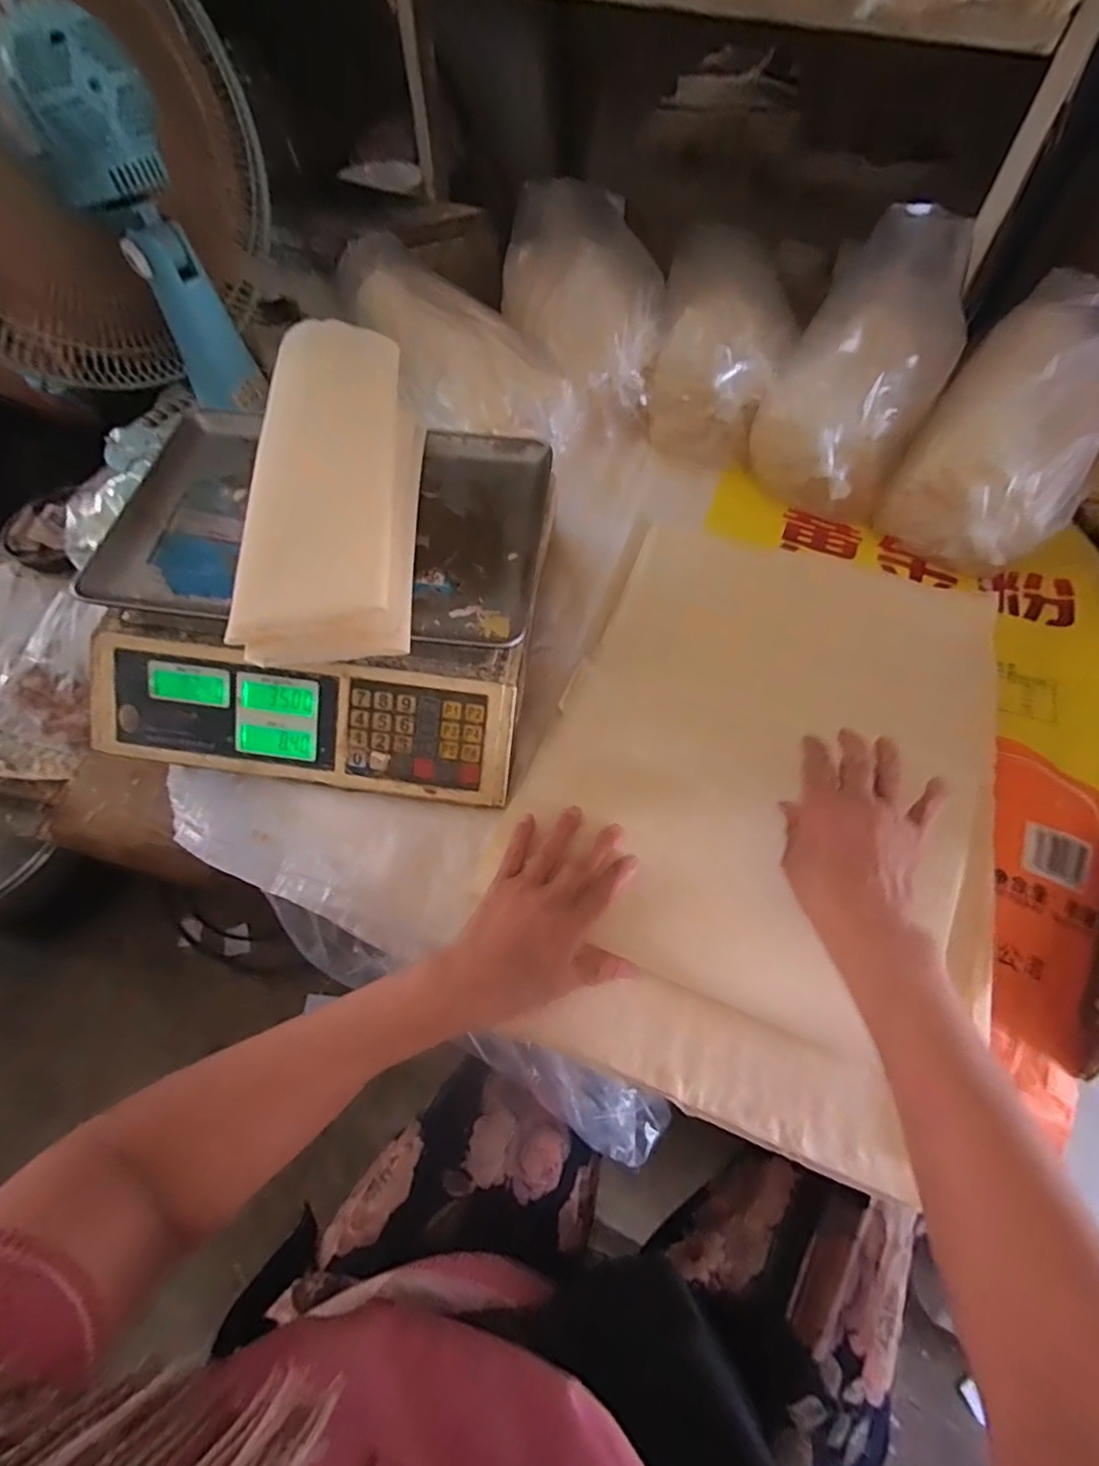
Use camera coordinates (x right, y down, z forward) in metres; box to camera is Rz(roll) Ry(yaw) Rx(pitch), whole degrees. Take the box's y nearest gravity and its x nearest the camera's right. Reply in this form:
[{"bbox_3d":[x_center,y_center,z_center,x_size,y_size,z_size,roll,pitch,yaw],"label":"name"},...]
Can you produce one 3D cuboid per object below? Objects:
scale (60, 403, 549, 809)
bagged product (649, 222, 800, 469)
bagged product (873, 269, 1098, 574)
[{"bbox_3d":[-0.176,-0.119,0.511,0.333,0.108,0.313,7,60,5],"label":"scale"},{"bbox_3d":[0.190,-0.415,0.658,0.141,0.127,0.213,13,61,8],"label":"bagged product"},{"bbox_3d":[0.458,-0.310,0.576,0.148,0.102,0.316,31,84,18],"label":"bagged product"}]

